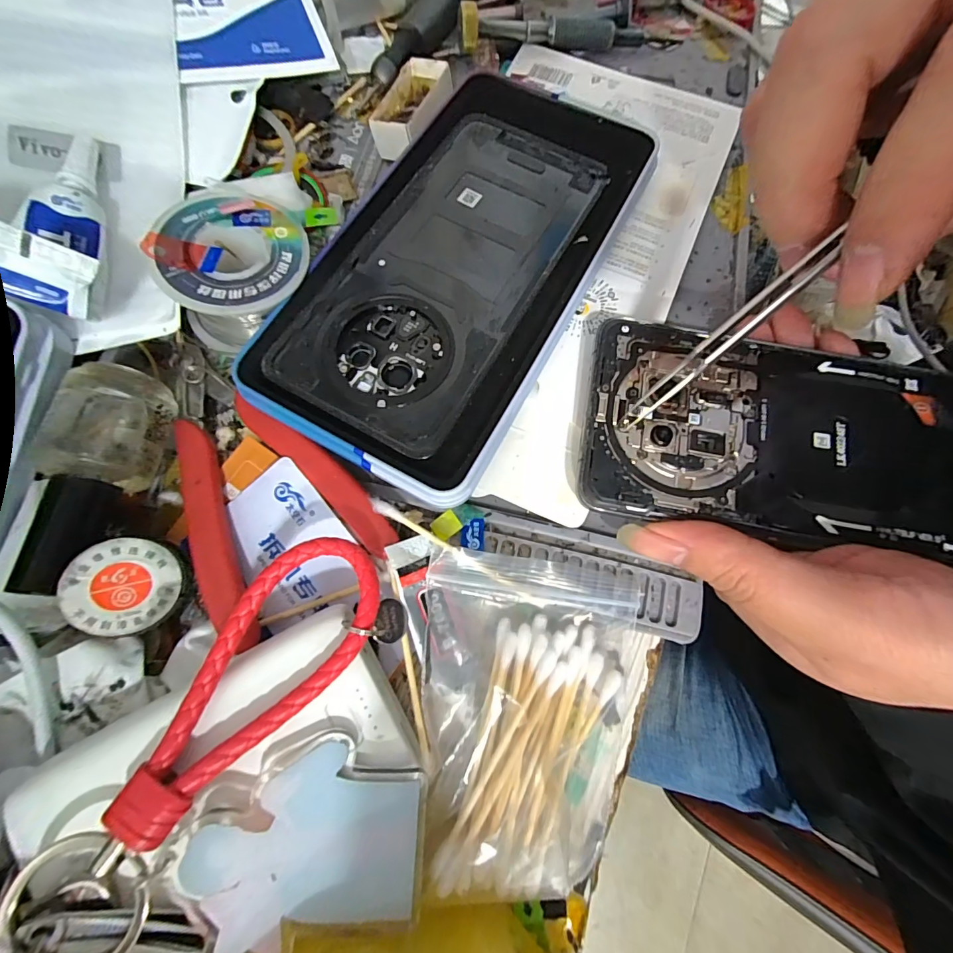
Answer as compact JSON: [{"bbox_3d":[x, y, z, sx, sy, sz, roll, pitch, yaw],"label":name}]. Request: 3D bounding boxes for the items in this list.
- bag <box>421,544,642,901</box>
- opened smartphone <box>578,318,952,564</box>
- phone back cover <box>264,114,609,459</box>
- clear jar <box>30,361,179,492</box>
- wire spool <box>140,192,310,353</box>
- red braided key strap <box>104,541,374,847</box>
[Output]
[{"bbox_3d":[0.016,0.078,0.139,0.076,0.020,0.093,10,75,2],"label":"bag"},{"bbox_3d":[0.117,-0.014,0.146,0.156,0.005,0.072,7,75,2],"label":"opened smartphone"},{"bbox_3d":[-0.010,-0.085,0.169,0.073,0.011,0.158,28,76,6],"label":"phone back cover"},{"bbox_3d":[-0.126,-0.017,0.146,0.030,0.023,0.041,8,75,1],"label":"clear jar"},{"bbox_3d":[-0.090,-0.080,0.154,0.053,0.017,0.054,0,75,-1],"label":"wire spool"},{"bbox_3d":[-0.061,0.056,0.117,0.037,0.013,0.085,31,77,7],"label":"red braided key strap"}]

